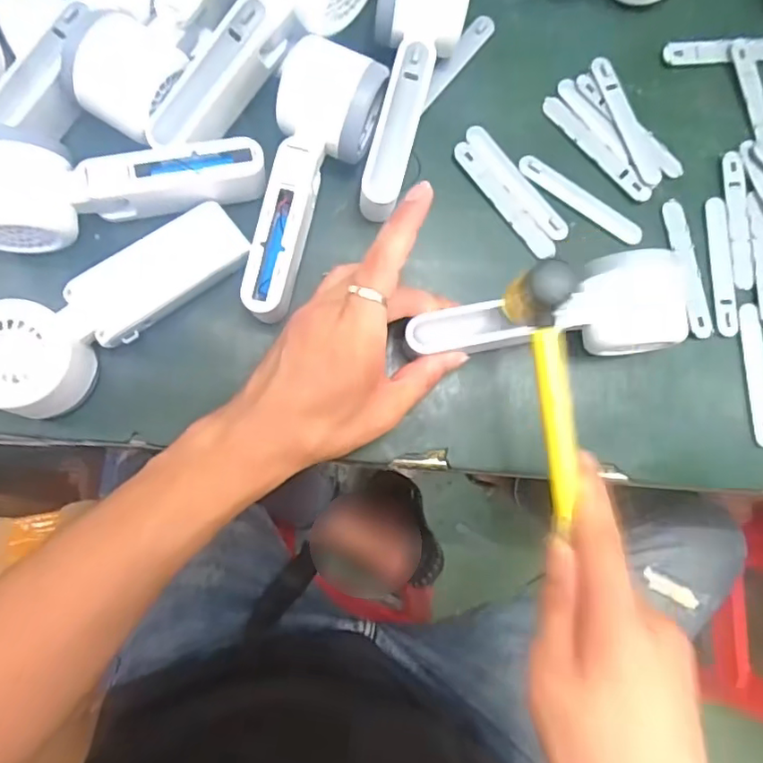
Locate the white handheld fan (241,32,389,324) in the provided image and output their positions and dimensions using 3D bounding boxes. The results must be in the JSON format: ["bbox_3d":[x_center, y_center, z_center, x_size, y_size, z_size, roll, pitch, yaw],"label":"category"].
[{"bbox_3d":[-0.049,-0.115,0.340,0.061,0.042,0.163,18,82,-3],"label":"white handheld fan"}]

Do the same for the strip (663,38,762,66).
[{"bbox_3d":[0.242,-0.233,0.407,0.099,0.006,0.019,-3,84,-5],"label":"strip"}]

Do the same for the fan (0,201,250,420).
[{"bbox_3d":[-0.154,-0.041,0.338,0.166,0.045,0.064,-41,88,-22],"label":"fan"}]

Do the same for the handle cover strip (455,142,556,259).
[{"bbox_3d":[0.081,-0.118,0.380,0.015,0.005,0.092,-40,88,-8],"label":"handle cover strip"}]

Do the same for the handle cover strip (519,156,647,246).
[{"bbox_3d":[0.134,-0.122,0.388,0.093,0.004,0.017,34,82,0],"label":"handle cover strip"}]

